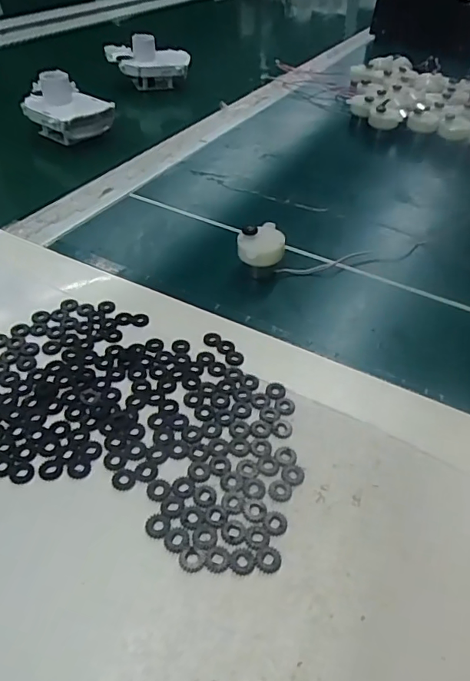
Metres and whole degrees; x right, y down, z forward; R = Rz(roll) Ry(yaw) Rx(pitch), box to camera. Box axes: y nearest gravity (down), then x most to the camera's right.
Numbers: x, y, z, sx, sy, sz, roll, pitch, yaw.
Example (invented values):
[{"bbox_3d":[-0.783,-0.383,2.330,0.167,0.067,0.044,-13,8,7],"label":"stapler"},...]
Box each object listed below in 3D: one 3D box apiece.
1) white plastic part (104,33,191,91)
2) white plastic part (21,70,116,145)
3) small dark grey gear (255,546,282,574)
[{"bbox_3d":[-0.109,-0.346,0.615,0.099,0.061,0.050,-3,45,-8],"label":"white plastic part"},{"bbox_3d":[-0.167,-0.233,0.486,0.068,0.053,0.079,-33,55,-32],"label":"white plastic part"},{"bbox_3d":[0.014,0.089,0.201,0.011,0.004,0.011,2,44,-2],"label":"small dark grey gear"}]

